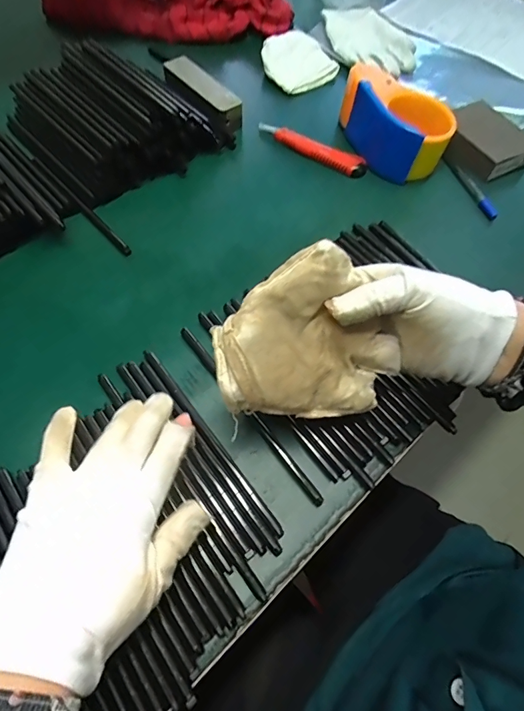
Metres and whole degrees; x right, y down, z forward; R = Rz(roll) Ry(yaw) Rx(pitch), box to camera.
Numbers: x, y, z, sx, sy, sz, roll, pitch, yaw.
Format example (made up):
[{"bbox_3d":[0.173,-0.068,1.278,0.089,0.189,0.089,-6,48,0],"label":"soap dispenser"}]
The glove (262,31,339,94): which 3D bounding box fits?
[{"bbox_3d":[0.048,-0.385,0.540,0.090,0.032,0.078,-33,67,-17],"label":"glove"}]

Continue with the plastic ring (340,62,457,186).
[{"bbox_3d":[0.137,-0.251,0.450,0.131,0.061,0.072,39,68,18],"label":"plastic ring"}]

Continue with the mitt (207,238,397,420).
[{"bbox_3d":[0.023,0.000,0.257,0.098,0.015,0.103,-31,111,-4],"label":"mitt"}]

